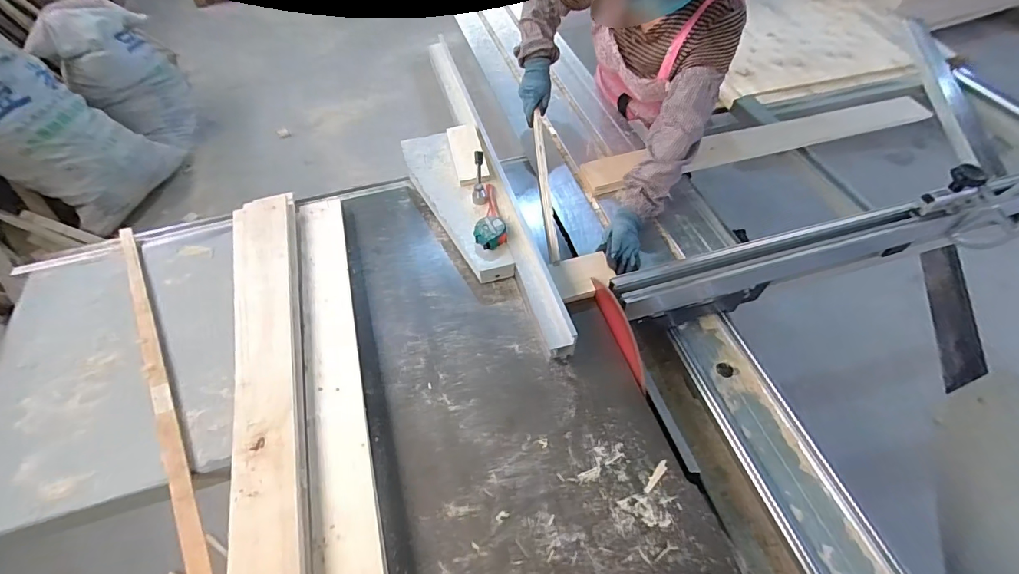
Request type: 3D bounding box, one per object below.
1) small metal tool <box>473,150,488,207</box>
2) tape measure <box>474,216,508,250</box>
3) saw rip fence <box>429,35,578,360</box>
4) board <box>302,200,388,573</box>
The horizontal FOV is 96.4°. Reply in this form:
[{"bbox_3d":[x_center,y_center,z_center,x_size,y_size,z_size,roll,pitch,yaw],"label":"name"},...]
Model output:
[{"bbox_3d":[-0.067,-0.237,0.977,0.030,0.035,0.120,-4,71,-1],"label":"small metal tool"},{"bbox_3d":[-0.038,-0.111,0.914,0.062,0.027,0.064,-8,55,-4],"label":"tape measure"},{"bbox_3d":[-0.058,-0.293,1.079,0.058,0.066,1.018,-15,55,-9],"label":"saw rip fence"},{"bbox_3d":[-0.284,0.184,0.750,0.091,0.041,0.905,-11,53,-13],"label":"board"}]

